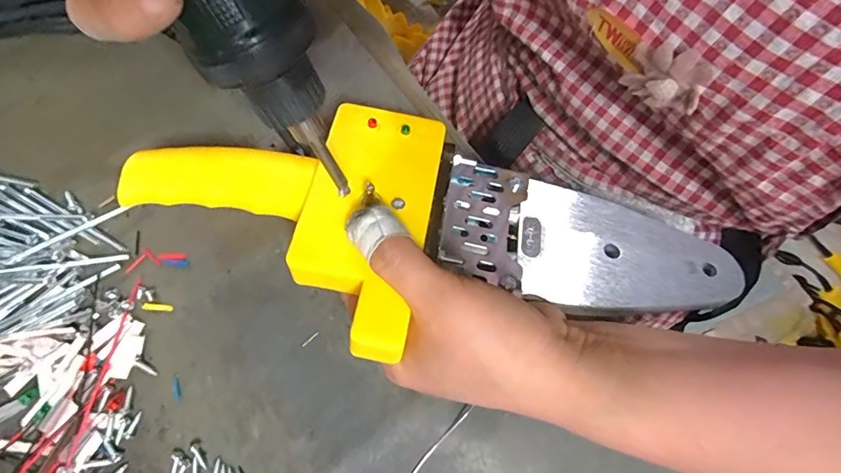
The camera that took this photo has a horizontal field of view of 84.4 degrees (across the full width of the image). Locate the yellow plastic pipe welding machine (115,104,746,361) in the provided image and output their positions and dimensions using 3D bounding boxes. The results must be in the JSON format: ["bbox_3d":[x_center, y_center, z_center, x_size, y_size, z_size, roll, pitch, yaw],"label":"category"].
[{"bbox_3d":[0.005,0.001,0.230,0.302,0.047,0.123,19,59,-2],"label":"yellow plastic pipe welding machine"}]

